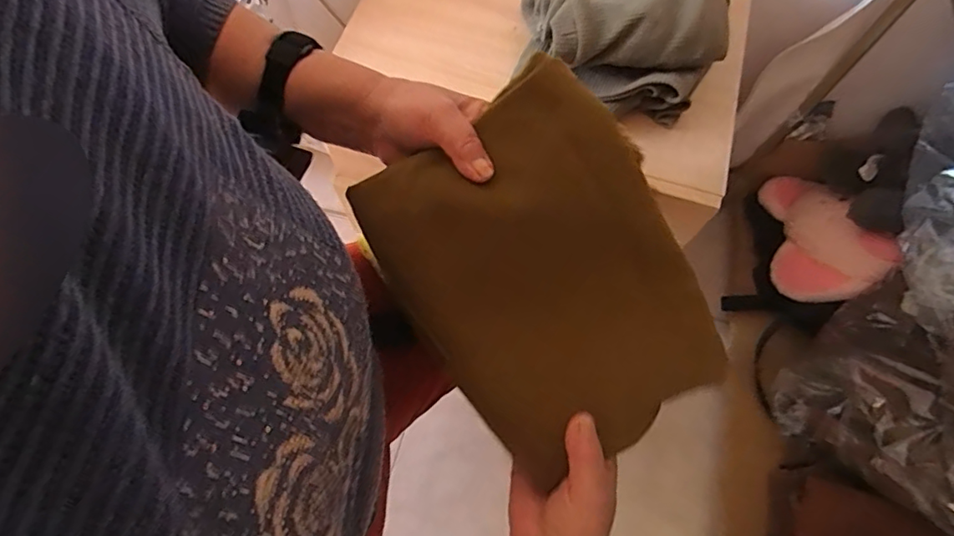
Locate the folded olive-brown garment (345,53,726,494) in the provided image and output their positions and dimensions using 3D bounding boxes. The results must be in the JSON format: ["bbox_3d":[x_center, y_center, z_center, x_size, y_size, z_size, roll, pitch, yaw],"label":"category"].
[{"bbox_3d":[0.048,0.018,0.369,0.182,0.022,0.254,-31,103,19],"label":"folded olive-brown garment"}]

